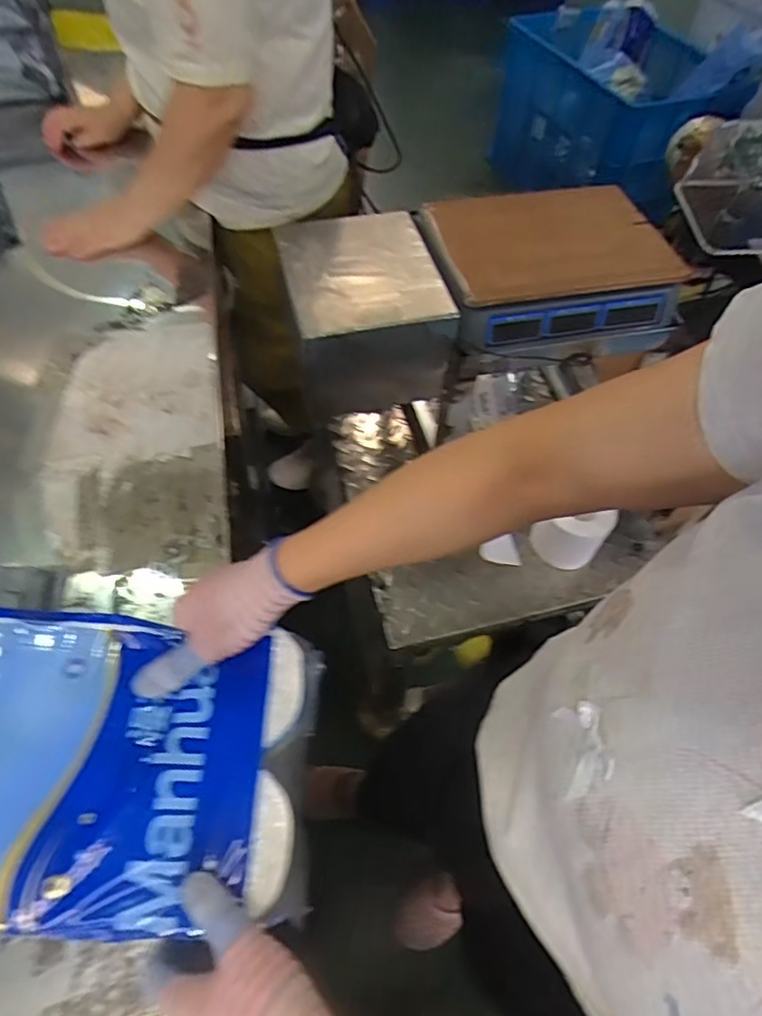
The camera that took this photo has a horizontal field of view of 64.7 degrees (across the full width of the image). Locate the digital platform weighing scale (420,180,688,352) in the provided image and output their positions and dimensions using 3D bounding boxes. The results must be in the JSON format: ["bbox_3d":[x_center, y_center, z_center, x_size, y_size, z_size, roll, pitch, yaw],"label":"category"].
[{"bbox_3d":[0.241,-0.356,0.862,0.353,0.089,0.251,-12,58,-11],"label":"digital platform weighing scale"}]

